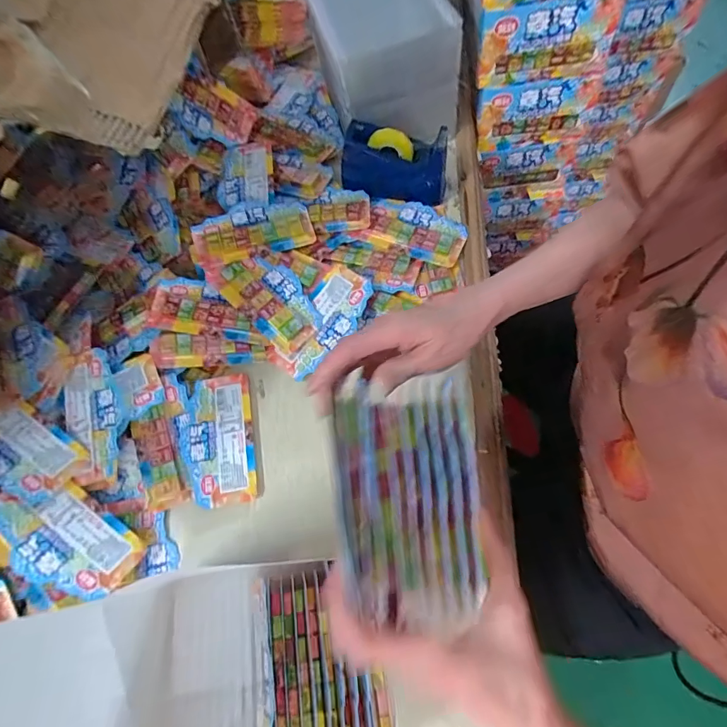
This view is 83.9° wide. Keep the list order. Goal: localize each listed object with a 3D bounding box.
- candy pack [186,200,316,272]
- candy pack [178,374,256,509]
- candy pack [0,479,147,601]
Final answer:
[{"bbox_3d":[-0.144,-0.171,0.510,0.149,0.016,0.082,-21,67,-2],"label":"candy pack"},{"bbox_3d":[-0.163,0.083,0.450,0.079,0.009,0.143,-12,67,2],"label":"candy pack"},{"bbox_3d":[-0.292,0.170,0.394,0.138,0.006,0.076,37,56,3],"label":"candy pack"}]

